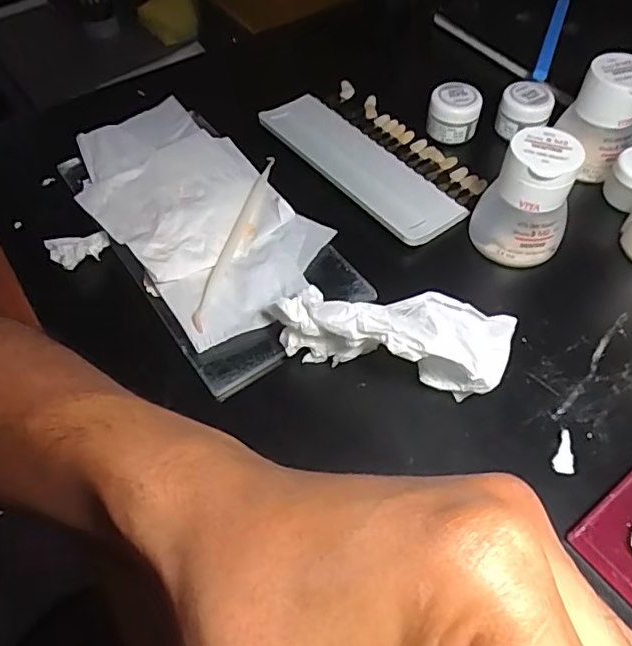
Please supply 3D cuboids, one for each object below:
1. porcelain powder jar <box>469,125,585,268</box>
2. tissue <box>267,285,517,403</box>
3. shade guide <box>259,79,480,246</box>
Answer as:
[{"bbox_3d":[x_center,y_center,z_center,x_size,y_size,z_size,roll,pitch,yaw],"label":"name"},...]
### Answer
[{"bbox_3d":[0.113,-0.067,0.304,0.043,0.058,0.041,-4,55,-2],"label":"porcelain powder jar"},{"bbox_3d":[0.032,0.006,0.262,0.107,0.042,0.040,15,56,11],"label":"tissue"},{"bbox_3d":[0.034,-0.110,0.372,0.072,0.010,0.151,-34,61,-21],"label":"shade guide"}]

